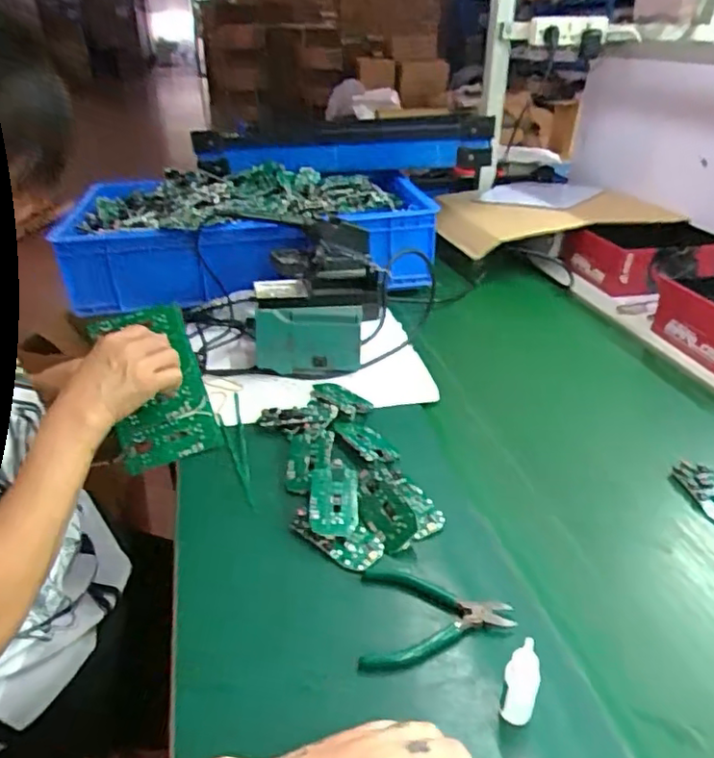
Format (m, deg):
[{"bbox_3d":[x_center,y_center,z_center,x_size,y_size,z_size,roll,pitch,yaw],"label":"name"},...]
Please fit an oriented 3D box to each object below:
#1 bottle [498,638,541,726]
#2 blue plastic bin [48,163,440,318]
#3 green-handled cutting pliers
[{"bbox_3d":[0.111,0.206,0.410,0.022,0.069,0.018,13,33,22],"label":"bottle"},{"bbox_3d":[-0.189,-0.251,1.126,0.635,0.174,0.404,-1,30,-4],"label":"blue plastic bin"},{"bbox_3d":[0.064,0.191,0.489,0.119,0.010,0.092,1,30,3],"label":"green-handled cutting pliers"}]

